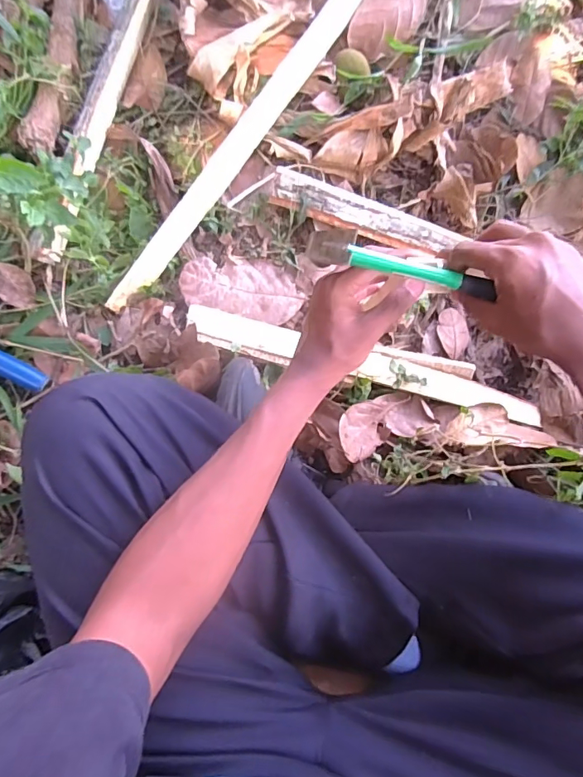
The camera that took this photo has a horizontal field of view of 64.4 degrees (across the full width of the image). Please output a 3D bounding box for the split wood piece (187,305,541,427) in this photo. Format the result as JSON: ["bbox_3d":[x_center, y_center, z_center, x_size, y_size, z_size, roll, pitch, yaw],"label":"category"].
[{"bbox_3d":[0.087,-0.029,0.561,0.427,0.033,0.044,14,86,-2],"label":"split wood piece"}]

